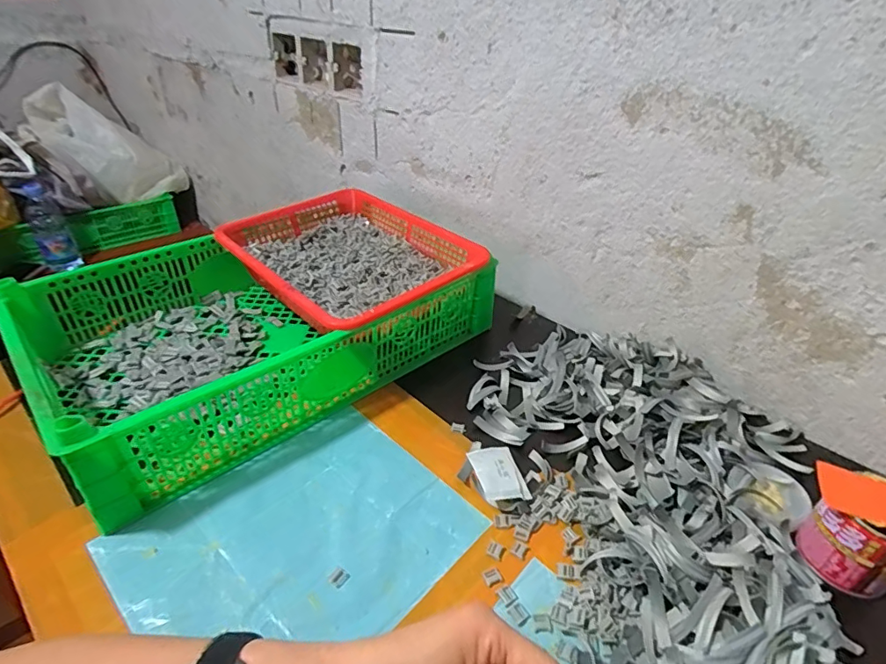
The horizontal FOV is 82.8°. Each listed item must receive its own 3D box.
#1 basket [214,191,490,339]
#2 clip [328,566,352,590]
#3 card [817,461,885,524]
[{"bbox_3d":[-0.116,-0.087,0.639,0.243,0.068,0.300,-23,42,-33],"label":"basket"},{"bbox_3d":[-0.079,0.186,0.382,0.014,0.004,0.014,22,39,26],"label":"clip"},{"bbox_3d":[0.330,0.127,0.377,0.076,0.004,0.048,14,38,20],"label":"card"}]

